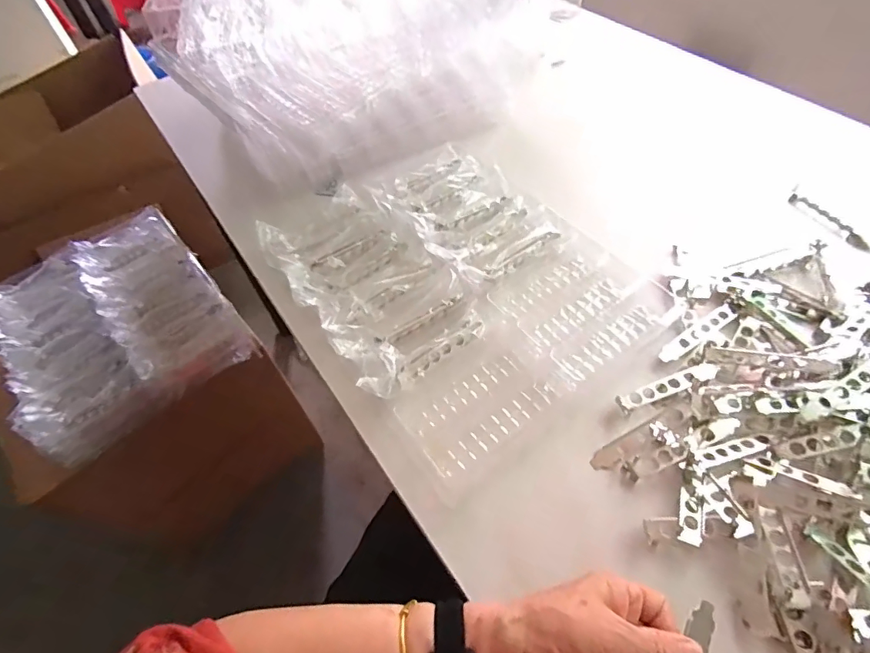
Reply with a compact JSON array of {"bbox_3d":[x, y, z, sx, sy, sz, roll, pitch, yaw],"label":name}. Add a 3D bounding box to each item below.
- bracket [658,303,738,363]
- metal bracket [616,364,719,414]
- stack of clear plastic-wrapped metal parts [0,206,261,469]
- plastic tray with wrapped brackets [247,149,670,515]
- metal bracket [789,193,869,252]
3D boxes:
[{"bbox_3d":[0.296,0.008,0.524,0.111,0.005,0.018,-30,58,-16],"label":"bracket"},{"bbox_3d":[0.244,0.063,0.489,0.118,0.013,0.019,-18,56,-8],"label":"metal bracket"},{"bbox_3d":[-0.586,-0.014,0.860,0.344,0.099,0.394,-38,61,-21],"label":"stack of clear plastic-wrapped metal parts"},{"bbox_3d":[0.020,-0.067,0.581,0.354,0.040,0.434,-35,60,-19],"label":"plastic tray with wrapped brackets"},{"bbox_3d":[0.523,-0.139,0.618,0.013,0.014,0.114,-23,57,-12],"label":"metal bracket"}]

